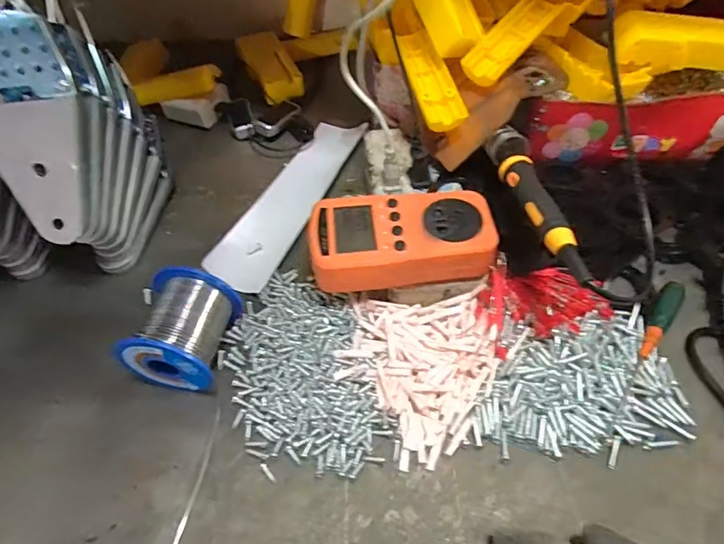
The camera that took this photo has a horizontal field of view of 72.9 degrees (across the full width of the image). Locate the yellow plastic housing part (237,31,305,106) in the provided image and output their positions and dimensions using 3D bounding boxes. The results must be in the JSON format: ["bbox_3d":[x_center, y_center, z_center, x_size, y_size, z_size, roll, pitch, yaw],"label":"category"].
[{"bbox_3d":[-0.106,-0.238,0.557,0.052,0.026,0.116,-20,55,-14],"label":"yellow plastic housing part"}]

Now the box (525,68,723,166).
[{"bbox_3d":[0.272,-0.158,0.437,0.253,0.079,0.102,0,53,0],"label":"box"}]

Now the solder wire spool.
[{"bbox_3d":[-0.121,0.039,0.336,0.053,0.053,0.074,9,53,7],"label":"solder wire spool"}]

